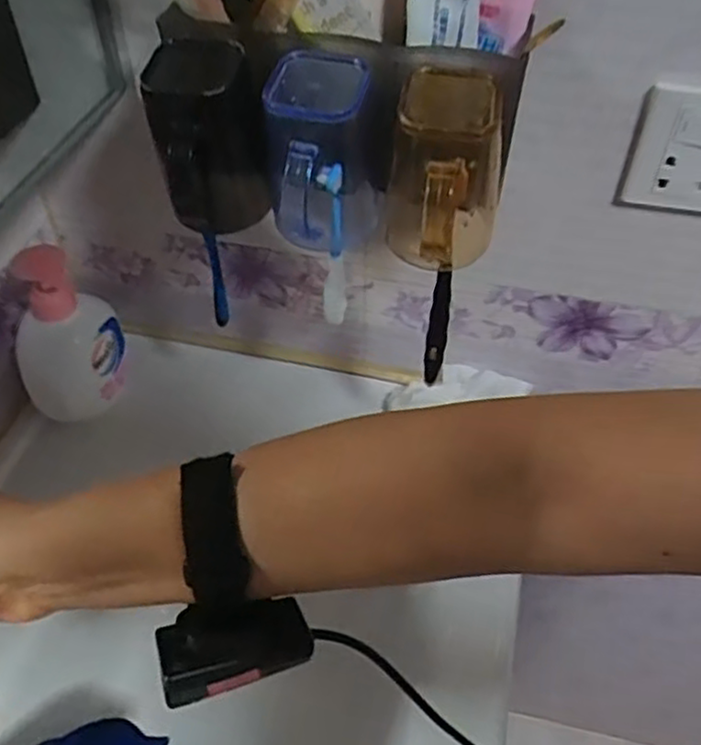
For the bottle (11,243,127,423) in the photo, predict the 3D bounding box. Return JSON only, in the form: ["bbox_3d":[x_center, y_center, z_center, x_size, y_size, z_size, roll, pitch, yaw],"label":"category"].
[{"bbox_3d":[-0.247,-0.026,0.641,0.051,0.165,0.096,33,56,27],"label":"bottle"}]

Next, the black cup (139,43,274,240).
[{"bbox_3d":[-0.090,-0.148,0.462,0.067,0.105,0.064,-10,48,-9],"label":"black cup"}]

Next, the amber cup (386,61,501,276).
[{"bbox_3d":[0.056,-0.119,0.439,0.061,0.107,0.063,-2,47,-1],"label":"amber cup"}]

